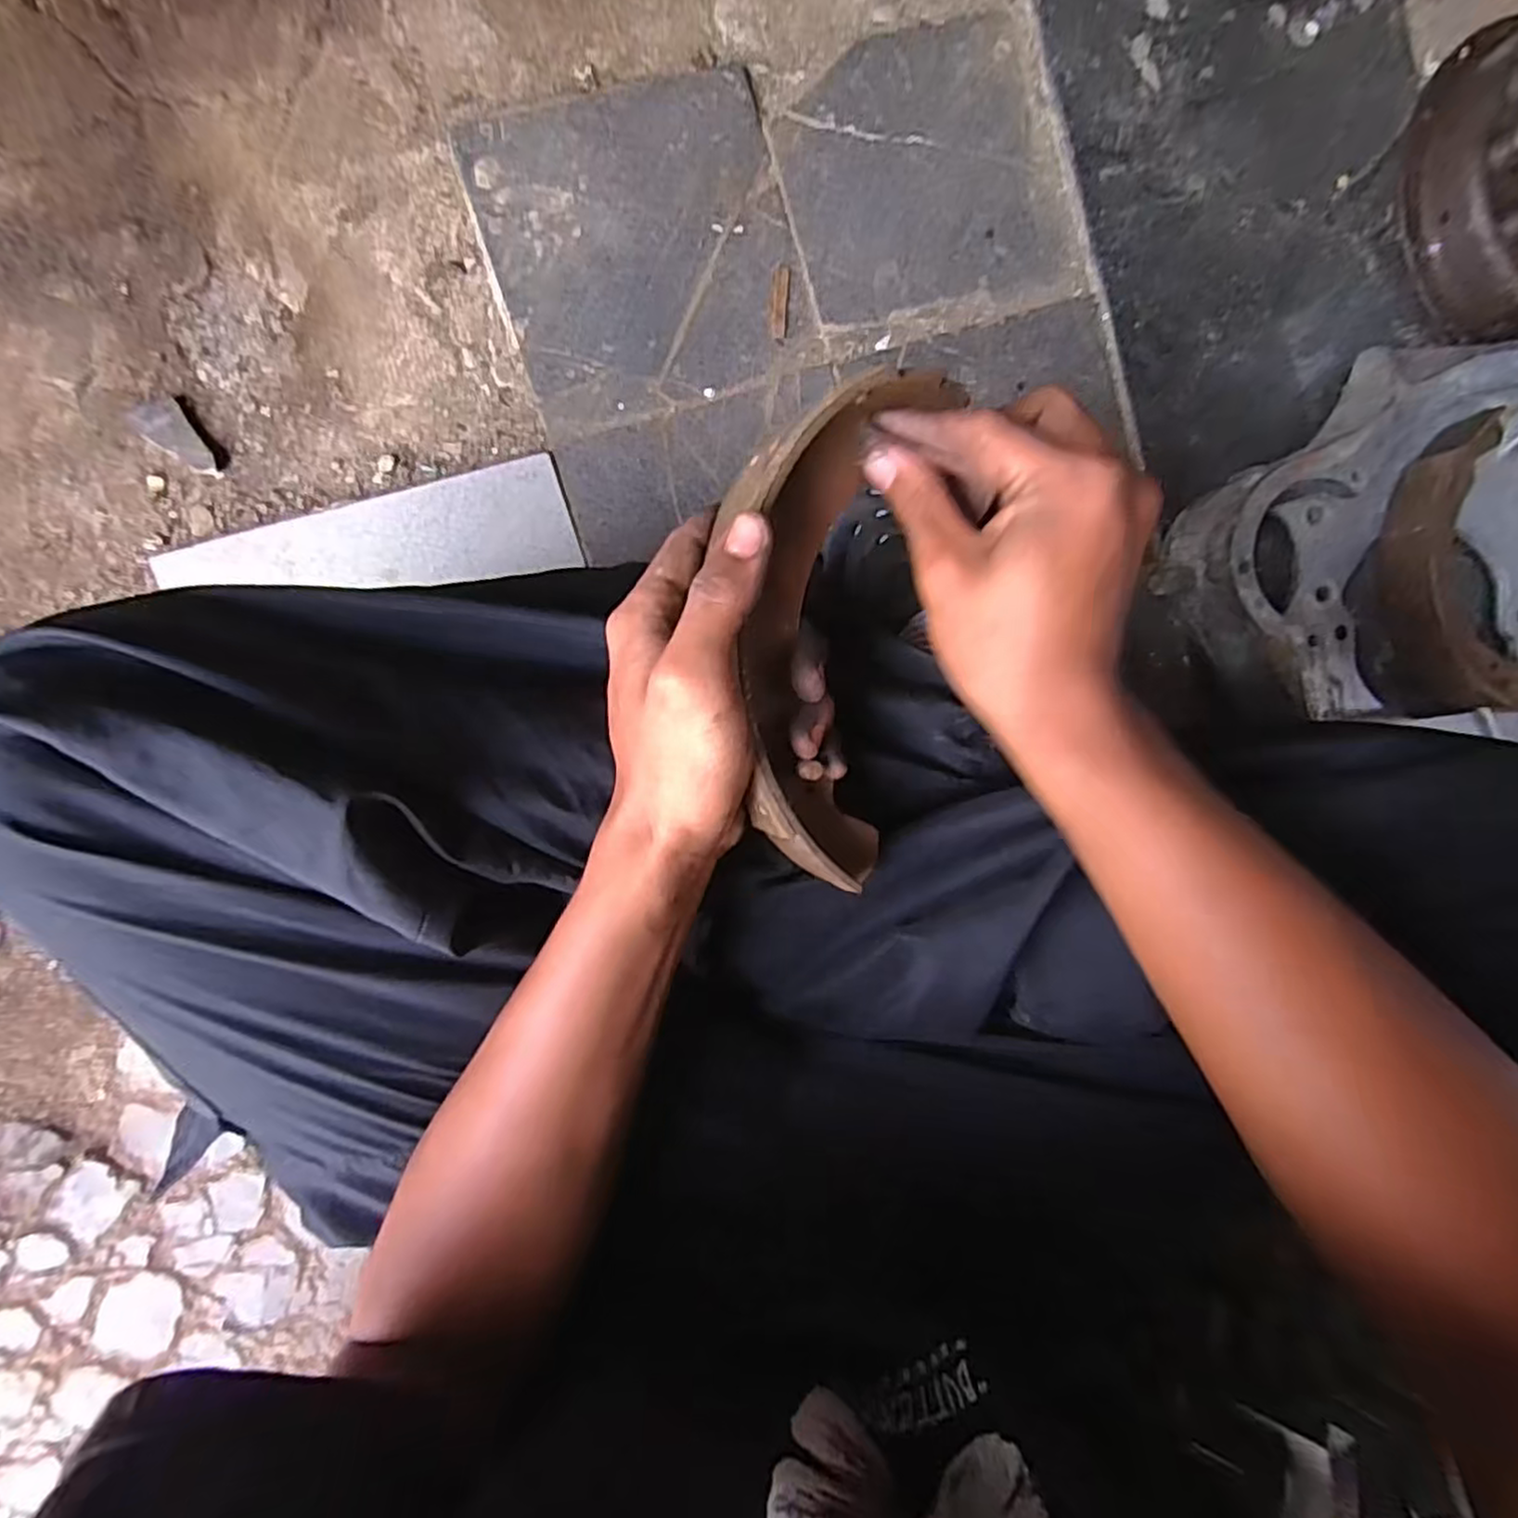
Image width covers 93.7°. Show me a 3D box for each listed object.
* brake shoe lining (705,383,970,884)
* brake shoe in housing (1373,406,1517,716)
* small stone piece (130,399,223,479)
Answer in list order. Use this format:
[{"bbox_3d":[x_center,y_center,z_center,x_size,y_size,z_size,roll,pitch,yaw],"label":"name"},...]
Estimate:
[{"bbox_3d":[0.034,-0.053,0.288,0.088,0.028,0.217,6,97,-17],"label":"brake shoe lining"},{"bbox_3d":[0.543,-0.130,0.535,0.134,0.041,0.230,-25,97,-4],"label":"brake shoe in housing"},{"bbox_3d":[-0.374,-0.202,0.455,0.031,0.004,0.057,-33,98,-3],"label":"small stone piece"}]

